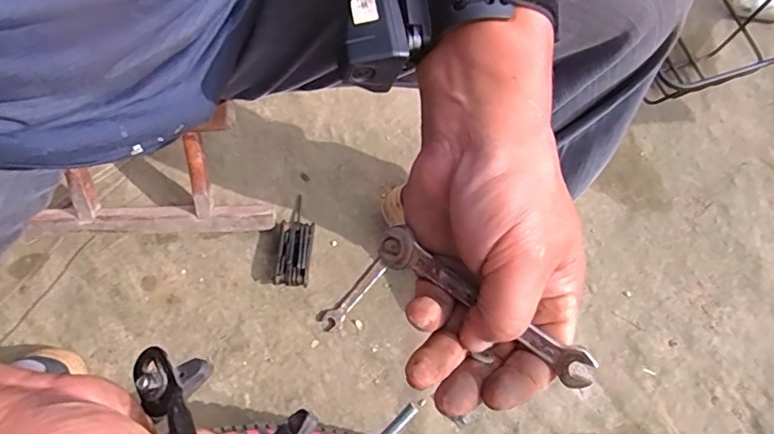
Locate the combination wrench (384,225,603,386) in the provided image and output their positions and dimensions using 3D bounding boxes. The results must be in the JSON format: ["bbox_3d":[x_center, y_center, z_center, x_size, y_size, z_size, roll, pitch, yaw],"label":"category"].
[{"bbox_3d":[0.046,0.042,0.269,0.119,0.005,0.023,32,113,19],"label":"combination wrench"}]

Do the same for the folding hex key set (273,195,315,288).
[{"bbox_3d":[-0.123,0.032,0.734,0.048,0.027,0.123,5,72,0],"label":"folding hex key set"}]

